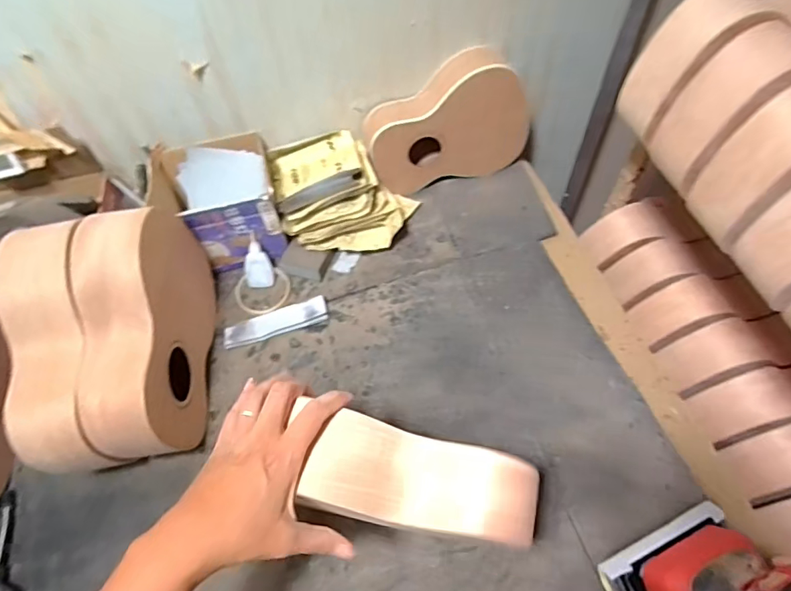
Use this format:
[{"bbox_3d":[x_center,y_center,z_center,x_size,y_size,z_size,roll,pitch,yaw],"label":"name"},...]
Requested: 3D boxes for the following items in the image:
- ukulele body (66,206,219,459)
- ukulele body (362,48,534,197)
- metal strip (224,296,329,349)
[{"bbox_3d":[-0.311,0.048,0.611,0.081,0.234,0.299,-7,59,-1],"label":"ukulele body"},{"bbox_3d":[0.083,-0.283,0.816,0.265,0.191,0.089,-15,59,-6],"label":"ukulele body"},{"bbox_3d":[-0.181,0.041,0.742,0.157,0.014,0.038,-16,60,-7],"label":"metal strip"}]

